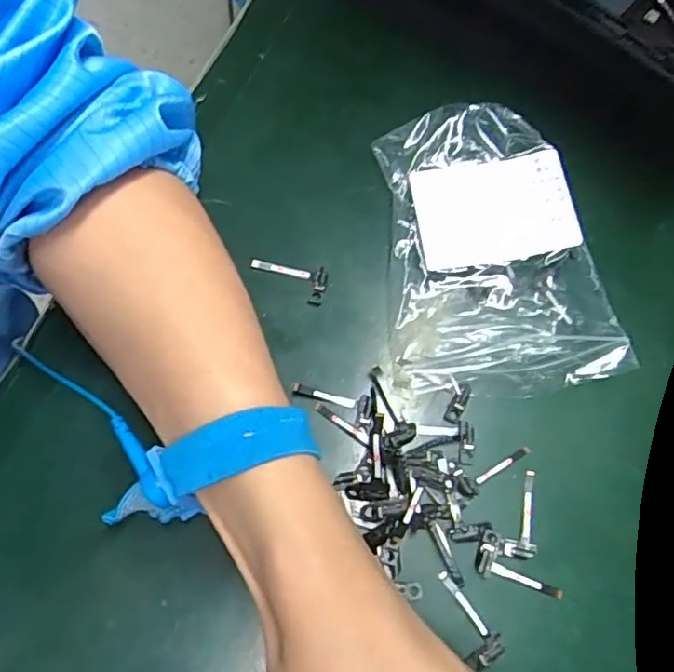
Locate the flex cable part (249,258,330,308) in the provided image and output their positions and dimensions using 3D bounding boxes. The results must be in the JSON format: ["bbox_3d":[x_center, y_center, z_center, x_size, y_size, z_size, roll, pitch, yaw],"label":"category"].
[{"bbox_3d":[-0.023,-0.025,0.285,0.037,0.004,0.018,10,73,1],"label":"flex cable part"}]

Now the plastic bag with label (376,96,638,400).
[{"bbox_3d":[0.065,-0.042,0.281,0.092,0.021,0.137,-9,73,-4],"label":"plastic bag with label"}]

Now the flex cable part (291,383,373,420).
[{"bbox_3d":[-0.002,0.026,0.266,0.035,0.004,0.010,18,73,4],"label":"flex cable part"}]

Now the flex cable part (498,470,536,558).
[{"bbox_3d":[0.077,0.074,0.254,0.016,0.004,0.037,11,73,2],"label":"flex cable part"}]

